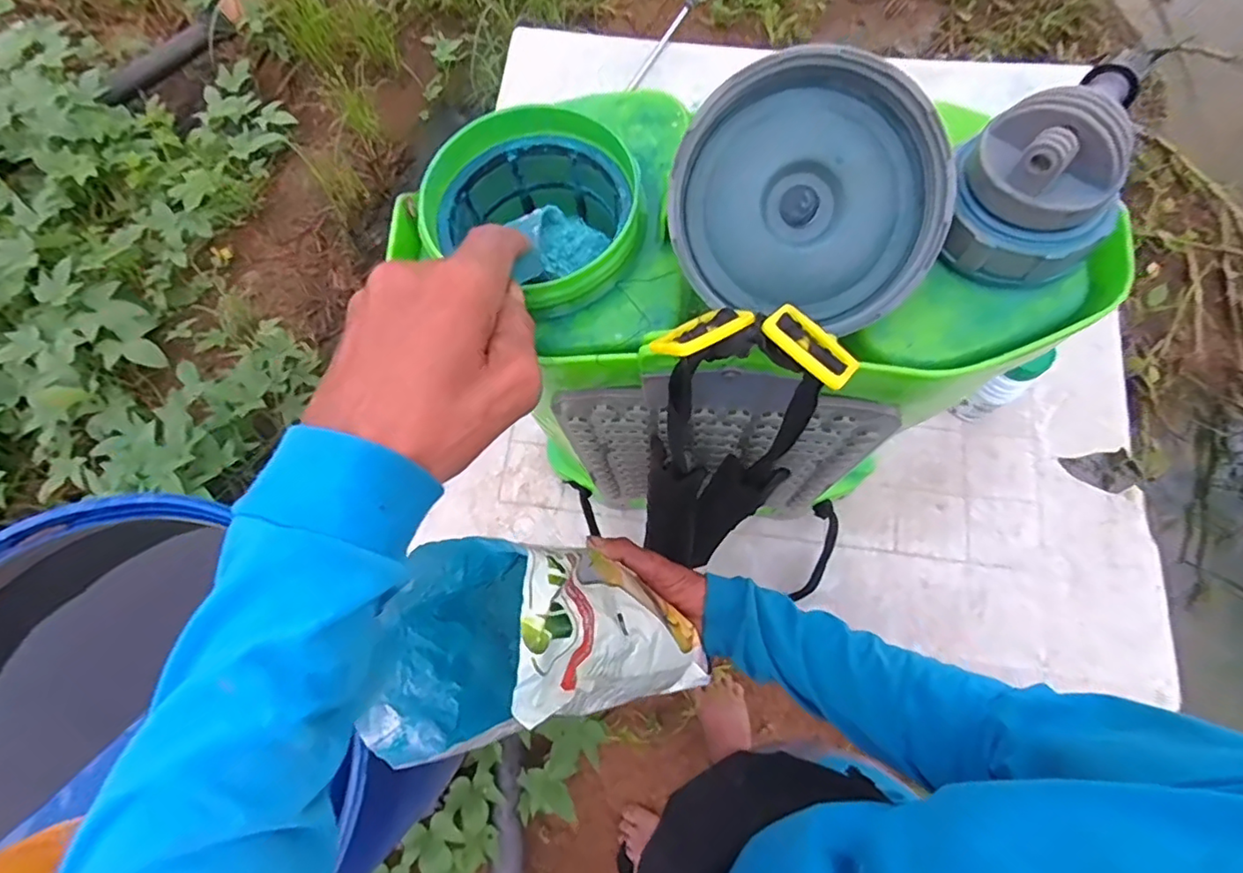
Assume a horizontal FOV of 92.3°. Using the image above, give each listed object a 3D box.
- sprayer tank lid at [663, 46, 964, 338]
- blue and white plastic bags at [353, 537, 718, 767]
[{"bbox_3d":[0.090,-0.114,0.292,0.124,0.022,0.126,1,104,4],"label":"sprayer tank lid"},{"bbox_3d":[-0.048,0.127,0.387,0.207,0.186,0.106,-10,72,-4],"label":"blue and white plastic bags"}]

